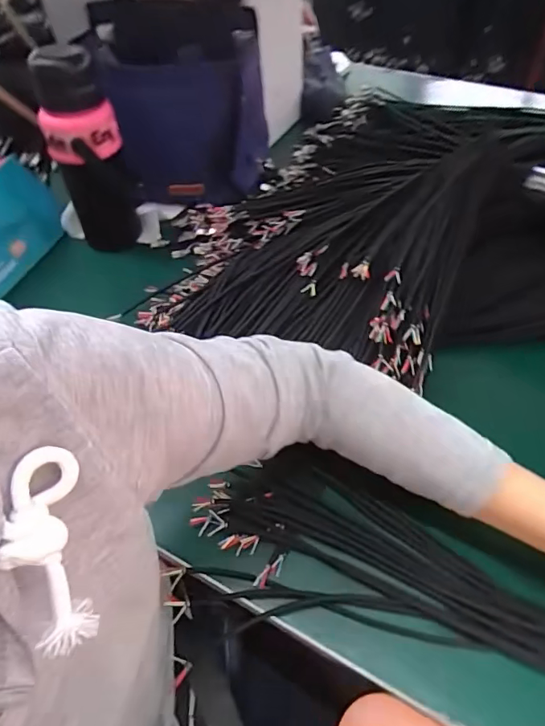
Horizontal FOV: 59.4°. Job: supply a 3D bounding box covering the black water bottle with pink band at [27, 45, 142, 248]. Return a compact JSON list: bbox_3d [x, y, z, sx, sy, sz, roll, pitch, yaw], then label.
[{"bbox_3d":[-0.216,-0.242,0.564,0.077,0.217,0.066,-21,54,-15],"label":"black water bottle with pink band"}]

